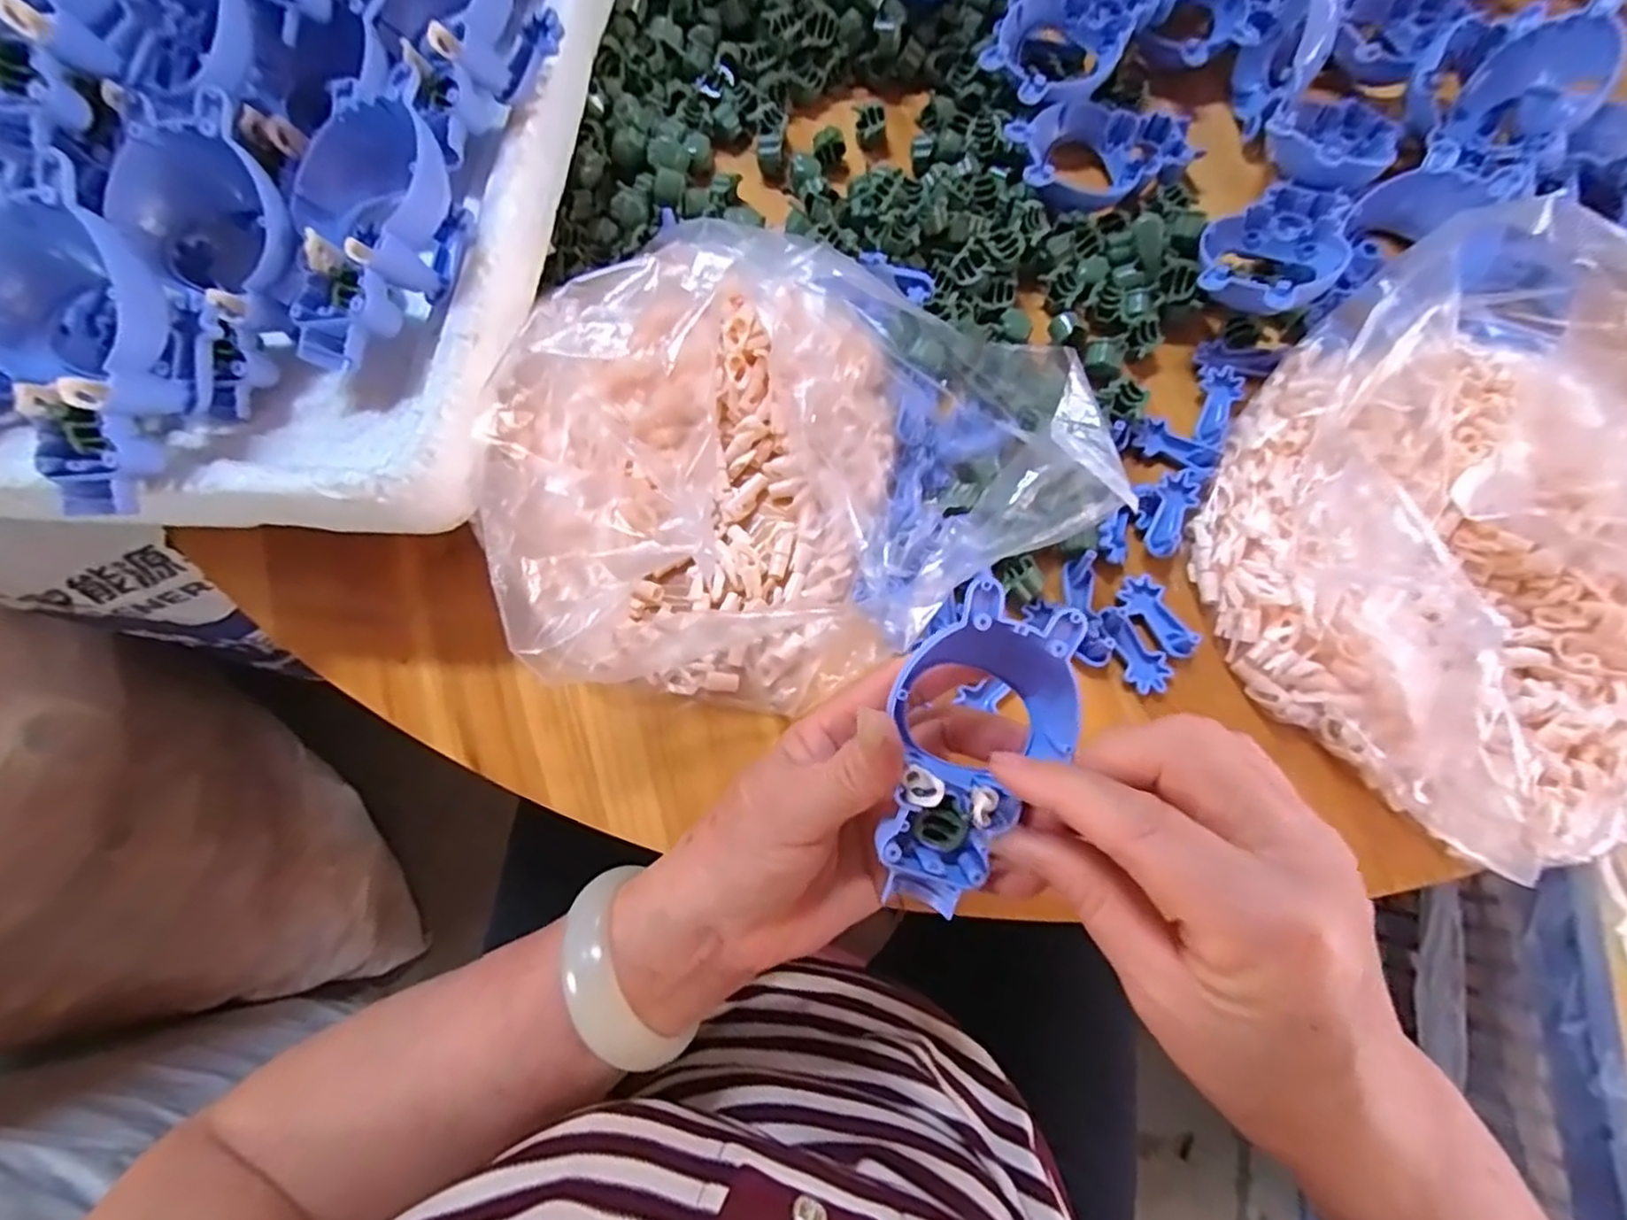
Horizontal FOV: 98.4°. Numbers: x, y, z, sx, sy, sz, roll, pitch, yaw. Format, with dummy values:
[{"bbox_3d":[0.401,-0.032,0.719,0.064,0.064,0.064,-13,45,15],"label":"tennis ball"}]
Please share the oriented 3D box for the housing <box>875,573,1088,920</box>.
[{"bbox_3d":[0.052,0.045,0.226,0.058,0.028,0.103,20,96,5],"label":"housing"}]

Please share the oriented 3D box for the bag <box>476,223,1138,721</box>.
[{"bbox_3d":[-0.019,-0.061,0.270,0.231,0.083,0.180,-31,76,-9],"label":"bag"}]

